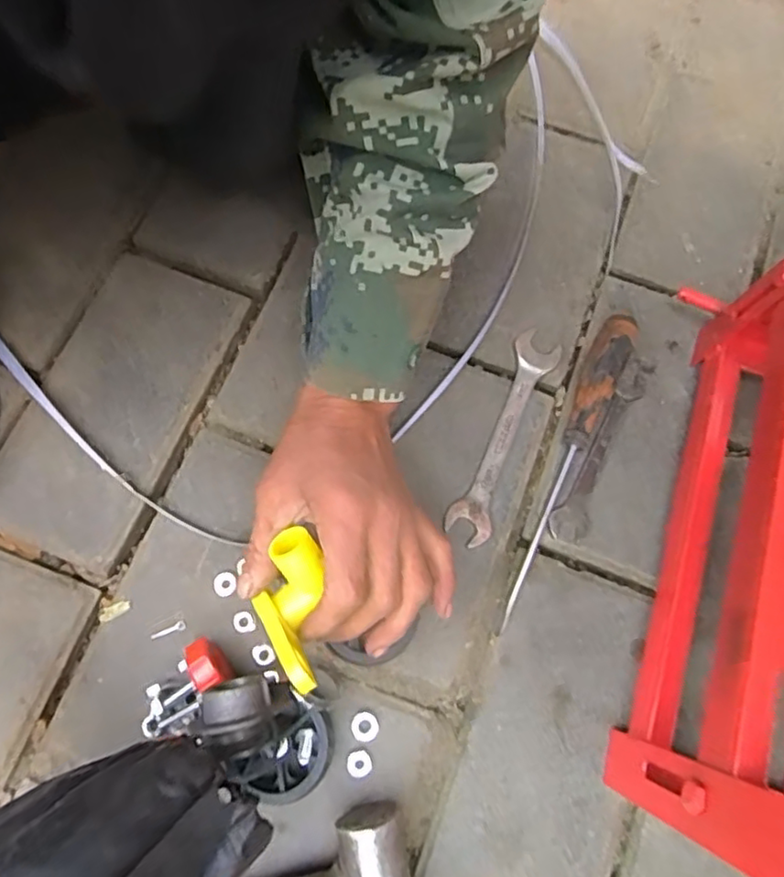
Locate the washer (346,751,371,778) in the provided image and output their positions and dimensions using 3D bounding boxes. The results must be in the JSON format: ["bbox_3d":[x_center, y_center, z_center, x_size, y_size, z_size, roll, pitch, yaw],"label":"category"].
[{"bbox_3d":[-0.021,0.209,0.403,0.015,0.004,0.016,1,73,-2],"label":"washer"}]

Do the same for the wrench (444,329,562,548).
[{"bbox_3d":[0.083,-0.003,0.472,0.033,0.010,0.170,24,73,5],"label":"wrench"}]

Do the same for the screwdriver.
[{"bbox_3d":[0.123,0.018,0.457,0.025,0.030,0.243,26,74,6],"label":"screwdriver"}]

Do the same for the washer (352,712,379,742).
[{"bbox_3d":[-0.017,0.188,0.411,0.017,0.004,0.017,-24,75,-9],"label":"washer"}]

